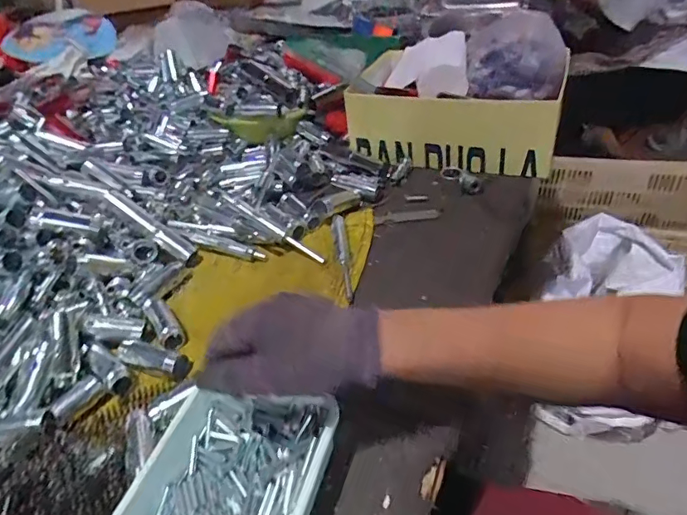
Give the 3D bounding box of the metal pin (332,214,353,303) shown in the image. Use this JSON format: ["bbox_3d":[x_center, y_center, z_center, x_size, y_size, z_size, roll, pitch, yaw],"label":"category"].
[{"bbox_3d":[0.000,-0.004,0.566,0.015,0.016,0.140,-8,40,-2],"label":"metal pin"}]

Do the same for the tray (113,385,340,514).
[{"bbox_3d":[-0.087,0.167,0.341,0.140,0.040,0.172,7,42,16],"label":"tray"}]

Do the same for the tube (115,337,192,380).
[{"bbox_3d":[-0.185,0.096,0.469,0.077,0.018,0.024,9,42,19],"label":"tube"}]

